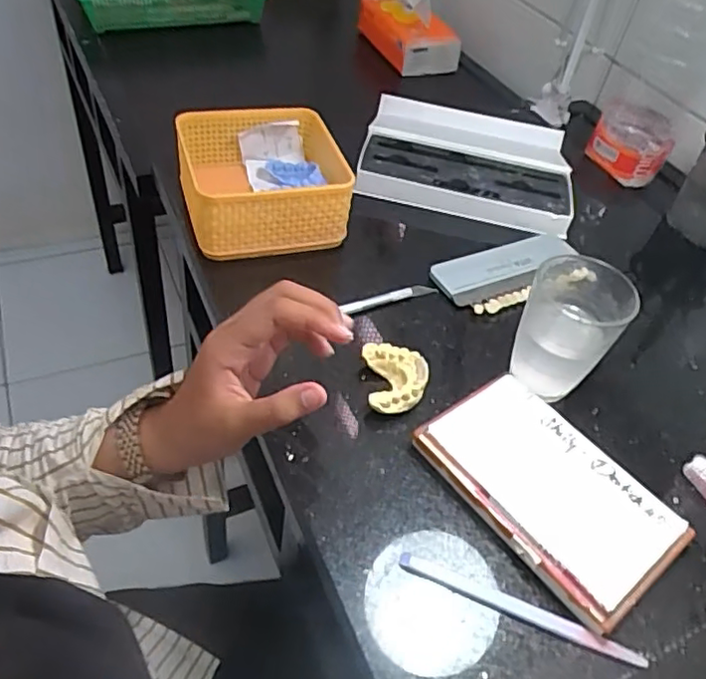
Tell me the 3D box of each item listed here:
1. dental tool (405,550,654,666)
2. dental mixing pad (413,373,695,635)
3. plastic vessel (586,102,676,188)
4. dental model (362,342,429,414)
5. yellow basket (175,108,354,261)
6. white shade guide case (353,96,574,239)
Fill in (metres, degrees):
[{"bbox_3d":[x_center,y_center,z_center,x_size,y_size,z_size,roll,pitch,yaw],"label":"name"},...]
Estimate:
[{"bbox_3d":[0.093,0.150,0.346,0.138,0.007,0.011,19,45,10],"label":"dental tool"},{"bbox_3d":[0.123,0.092,0.391,0.092,0.019,0.153,-26,54,-31],"label":"dental mixing pad"},{"bbox_3d":[0.325,-0.229,0.726,0.087,0.056,0.086,26,46,16],"label":"plastic vessel"},{"bbox_3d":[0.029,0.032,0.438,0.044,0.030,0.049,6,44,-4],"label":"dental model"},{"bbox_3d":[-0.079,-0.141,0.549,0.136,0.067,0.135,-9,49,-17],"label":"yellow basket"},{"bbox_3d":[0.121,-0.193,0.669,0.216,0.036,0.202,12,44,3],"label":"white shade guide case"}]

